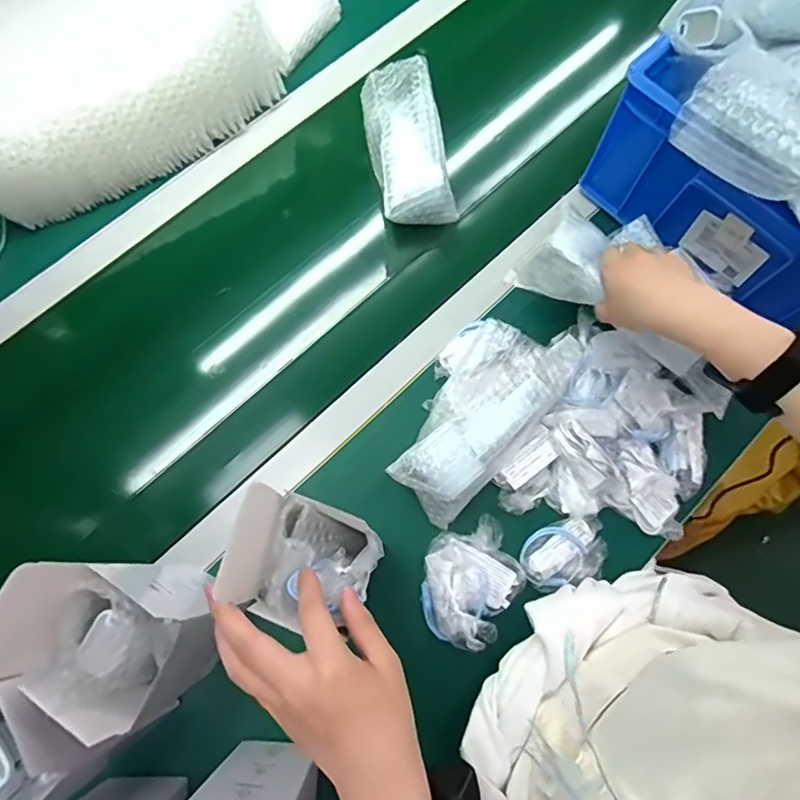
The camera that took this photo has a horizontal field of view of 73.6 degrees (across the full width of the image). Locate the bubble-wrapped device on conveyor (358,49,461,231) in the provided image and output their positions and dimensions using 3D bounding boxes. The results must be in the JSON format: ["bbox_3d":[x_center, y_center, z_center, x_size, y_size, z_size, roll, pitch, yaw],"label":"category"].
[{"bbox_3d":[0.006,-0.304,0.624,0.083,0.045,0.199,-12,75,-5],"label":"bubble-wrapped device on conveyor"}]

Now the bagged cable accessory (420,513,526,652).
[{"bbox_3d":[0.067,0.173,0.505,0.098,0.036,0.099,0,74,-1],"label":"bagged cable accessory"}]

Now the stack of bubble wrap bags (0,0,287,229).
[{"bbox_3d":[-0.345,-0.380,0.615,0.383,0.121,0.213,-29,77,-9],"label":"stack of bubble wrap bags"}]

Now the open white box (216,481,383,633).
[{"bbox_3d":[-0.061,0.109,0.360,0.090,0.099,0.077,17,74,4],"label":"open white box"}]

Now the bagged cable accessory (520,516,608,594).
[{"bbox_3d":[0.163,0.152,0.523,0.084,0.015,0.058,-20,75,-7],"label":"bagged cable accessory"}]

